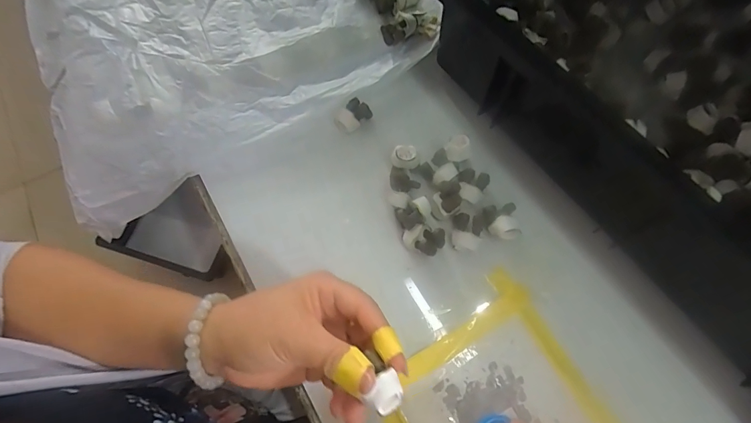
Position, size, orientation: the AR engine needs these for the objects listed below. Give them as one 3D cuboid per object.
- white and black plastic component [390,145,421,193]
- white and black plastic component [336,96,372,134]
[{"bbox_3d":[0.023,-0.033,0.315,0.023,0.016,0.039,-2,69,1],"label":"white and black plastic component"},{"bbox_3d":[-0.020,-0.083,0.339,0.031,0.011,0.019,-43,74,-13],"label":"white and black plastic component"}]

